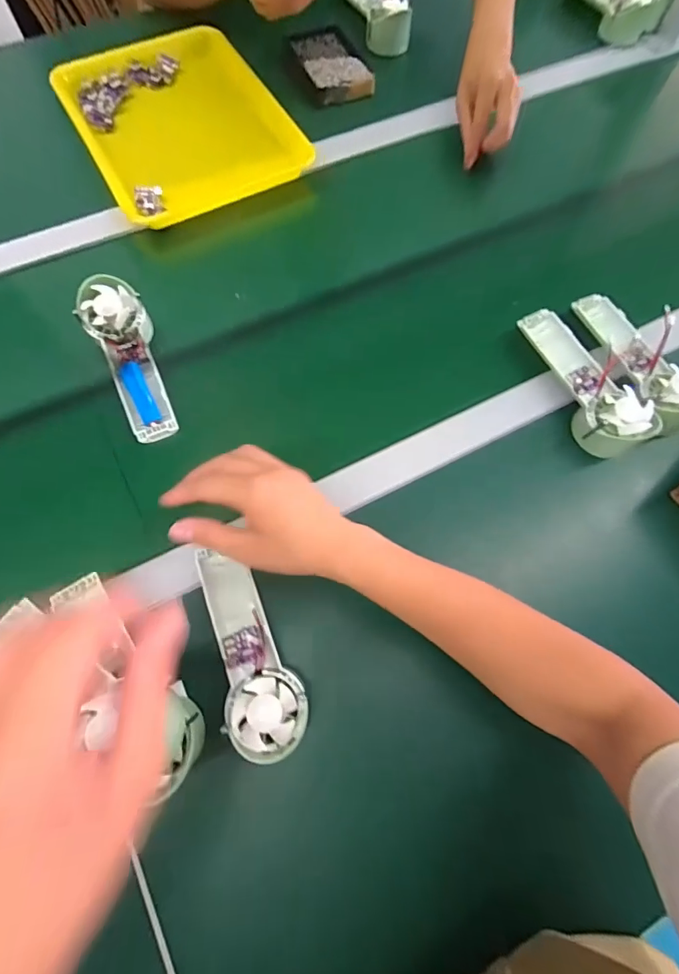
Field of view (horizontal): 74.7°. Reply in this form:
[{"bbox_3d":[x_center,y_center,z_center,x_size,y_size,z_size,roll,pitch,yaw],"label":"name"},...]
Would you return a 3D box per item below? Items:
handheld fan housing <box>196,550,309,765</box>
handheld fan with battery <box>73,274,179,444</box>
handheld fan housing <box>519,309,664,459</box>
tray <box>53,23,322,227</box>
[{"bbox_3d":[-0.076,0.130,0.363,0.059,0.031,0.167,-19,71,-10],"label":"handheld fan housing"},{"bbox_3d":[-0.217,-0.132,0.465,0.059,0.035,0.180,-21,86,-10],"label":"handheld fan with battery"},{"bbox_3d":[0.254,-0.114,0.474,0.056,0.053,0.174,-21,72,-10],"label":"handheld fan housing"},{"bbox_3d":[-0.205,-0.487,0.593,0.256,0.034,0.306,-27,73,-12],"label":"tray"}]

